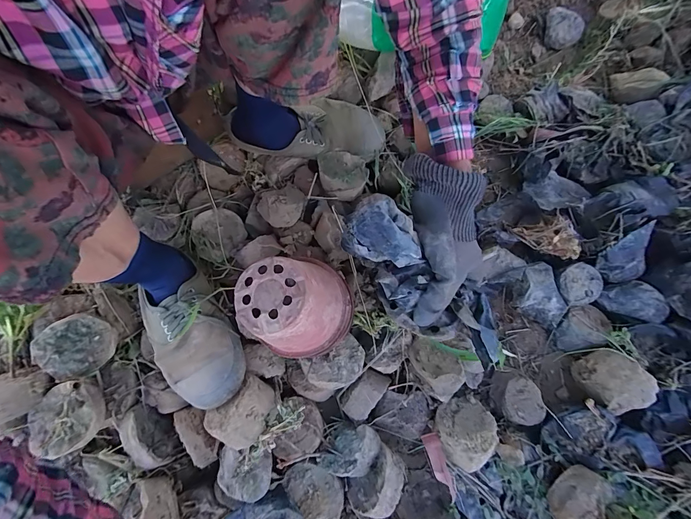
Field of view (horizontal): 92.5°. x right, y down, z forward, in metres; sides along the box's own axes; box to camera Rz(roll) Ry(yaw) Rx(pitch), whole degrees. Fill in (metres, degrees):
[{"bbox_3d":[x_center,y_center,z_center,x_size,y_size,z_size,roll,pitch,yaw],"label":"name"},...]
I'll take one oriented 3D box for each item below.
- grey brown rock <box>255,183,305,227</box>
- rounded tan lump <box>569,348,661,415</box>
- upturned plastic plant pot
[{"bbox_3d":[-0.085,-0.075,0.441,0.062,0.027,0.059,0,75,-1],"label":"grey brown rock"},{"bbox_3d":[0.321,0.146,0.404,0.047,0.069,0.064,-21,76,-6],"label":"rounded tan lump"},{"bbox_3d":[-0.048,0.048,0.335,0.097,0.085,0.093,-3,73,11],"label":"upturned plastic plant pot"}]

